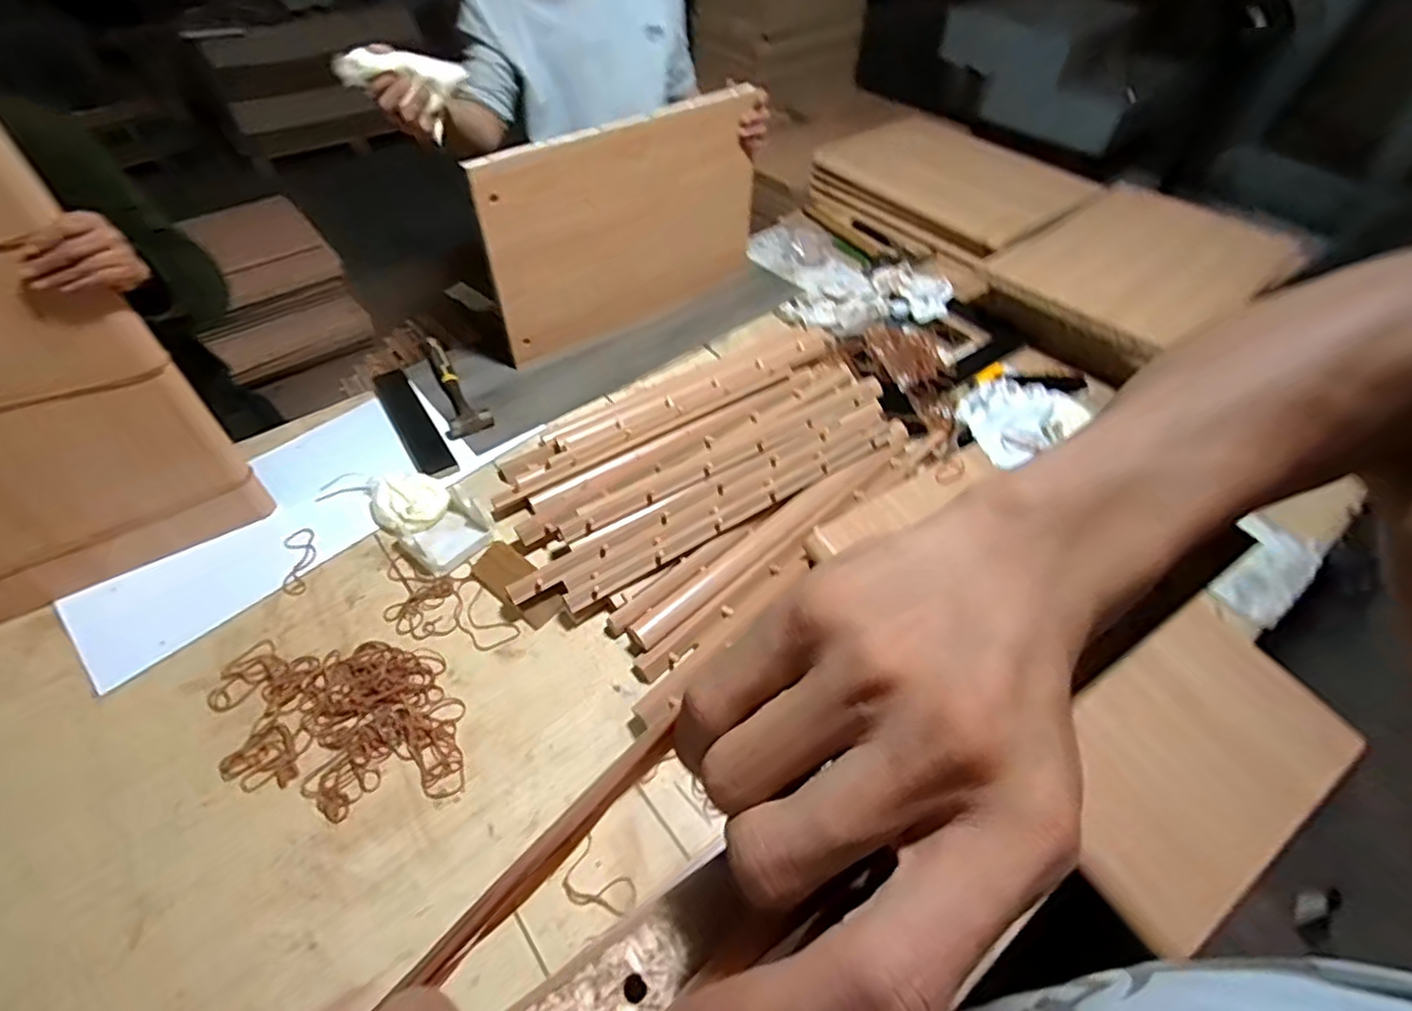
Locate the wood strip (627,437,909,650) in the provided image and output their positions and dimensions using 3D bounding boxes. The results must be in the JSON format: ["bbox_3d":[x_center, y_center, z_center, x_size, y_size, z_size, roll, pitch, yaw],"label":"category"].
[{"bbox_3d":[0.106,0.032,0.955,0.523,0.014,0.042,-35,74,-24],"label":"wood strip"}]

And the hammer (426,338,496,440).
[{"bbox_3d":[-0.461,-0.226,1.185,0.075,0.033,0.308,-22,52,-18],"label":"hammer"}]

